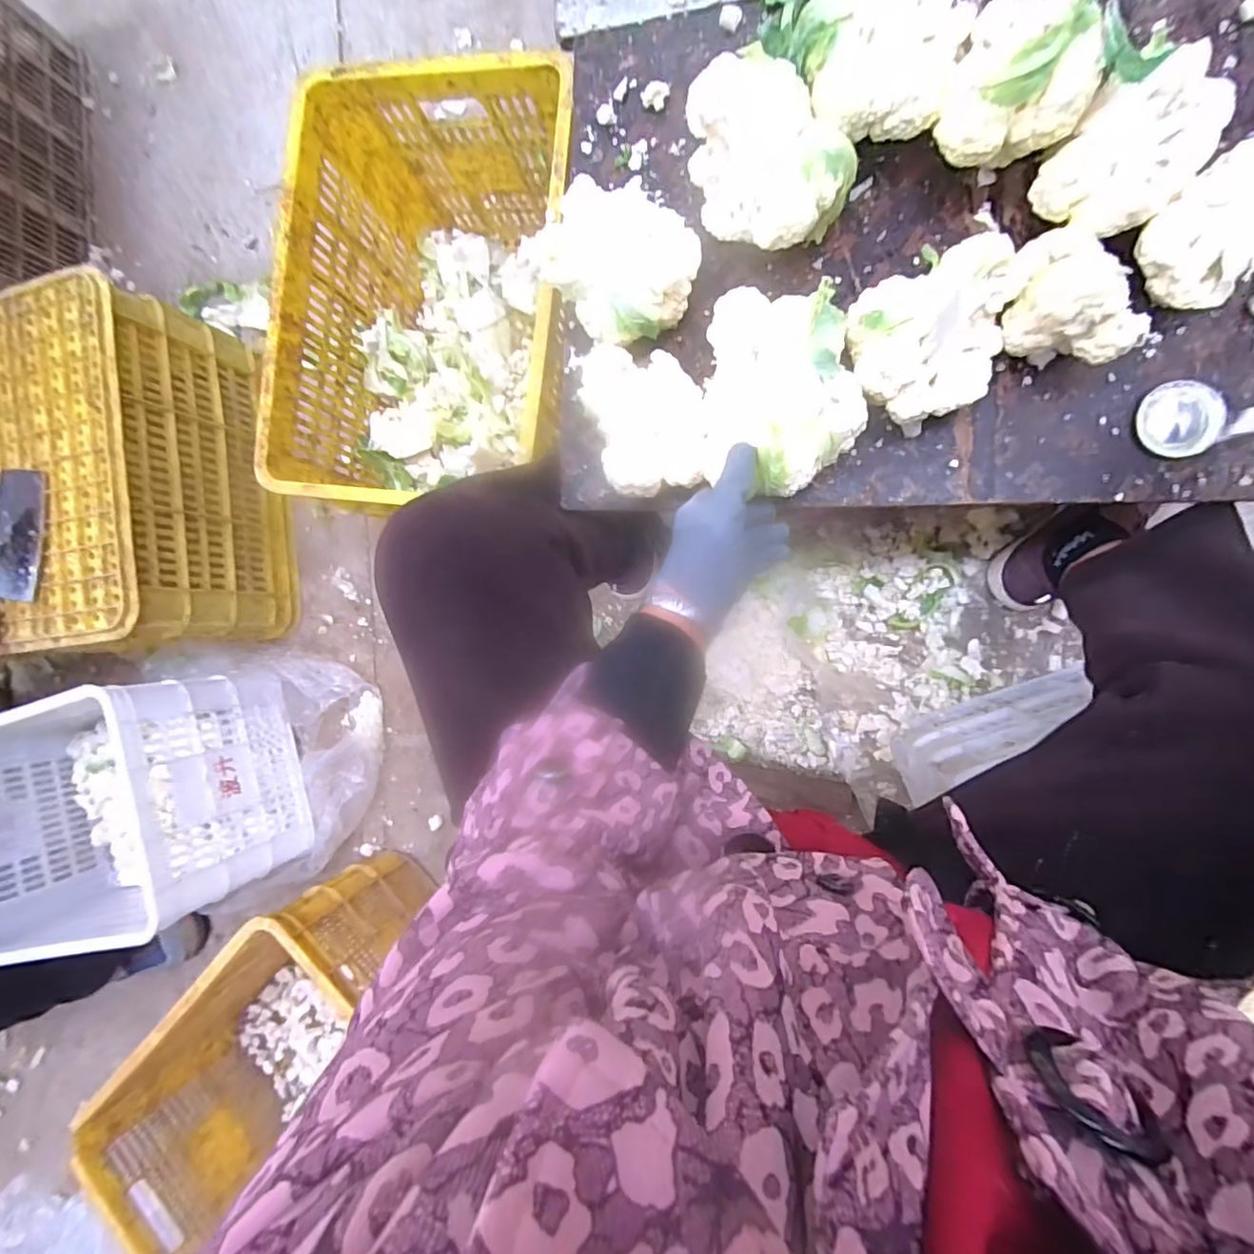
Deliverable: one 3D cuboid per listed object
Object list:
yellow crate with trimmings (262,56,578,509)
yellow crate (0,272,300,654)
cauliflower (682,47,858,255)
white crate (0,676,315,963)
[{"bbox_3d":[-0.238,-0.416,0.816,0.362,0.279,0.524,9,93,9],"label":"yellow crate with trimmings"},{"bbox_3d":[-0.809,-0.221,0.951,0.326,0.291,0.502,-9,90,10],"label":"yellow crate"},{"bbox_3d":[0.129,-0.431,0.547,0.109,0.104,0.171,-39,85,8],"label":"cauliflower"},{"bbox_3d":[-0.870,0.314,0.950,0.553,0.255,0.383,-14,89,10],"label":"white crate"}]

